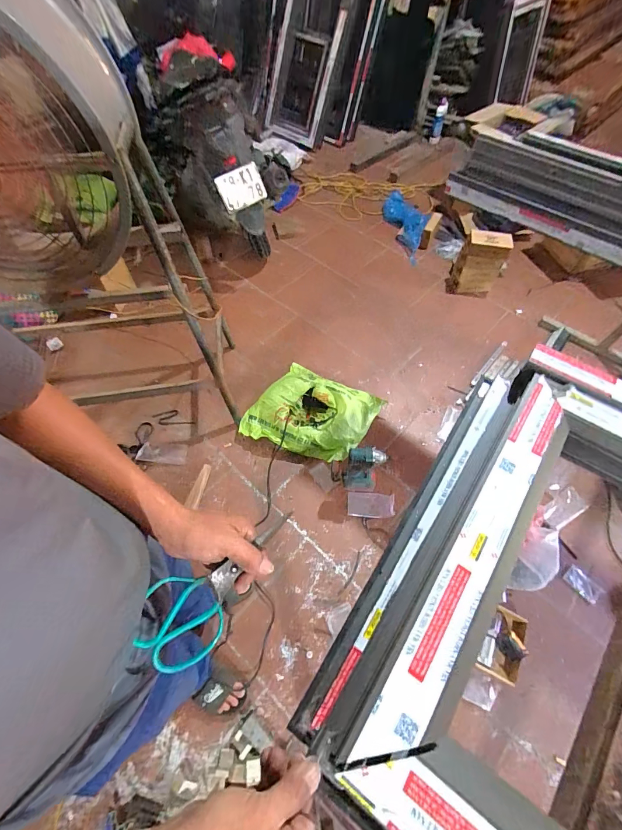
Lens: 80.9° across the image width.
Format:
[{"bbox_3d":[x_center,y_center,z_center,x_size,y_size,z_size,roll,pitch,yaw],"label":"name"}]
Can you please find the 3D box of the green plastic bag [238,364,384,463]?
[{"bbox_3d":[0.003,0.002,1.493,0.441,0.123,0.415,28,62,16],"label":"green plastic bag"}]

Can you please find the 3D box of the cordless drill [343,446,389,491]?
[{"bbox_3d":[0.178,0.199,1.299,0.153,0.238,0.071,3,58,2],"label":"cordless drill"}]

